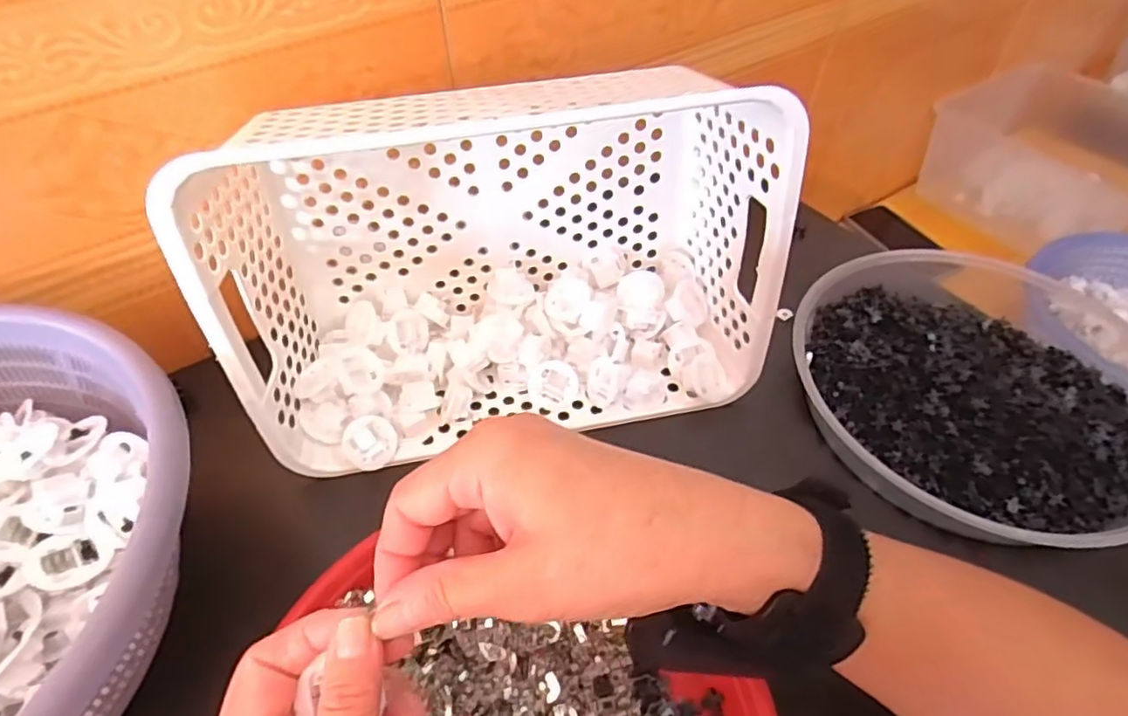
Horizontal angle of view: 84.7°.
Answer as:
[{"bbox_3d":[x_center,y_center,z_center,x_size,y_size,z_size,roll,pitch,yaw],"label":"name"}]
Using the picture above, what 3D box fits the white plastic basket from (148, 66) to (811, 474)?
[{"bbox_3d":[-0.035,-0.056,0.382,0.310,0.177,0.143,-9,50,-7],"label":"white plastic basket"}]

